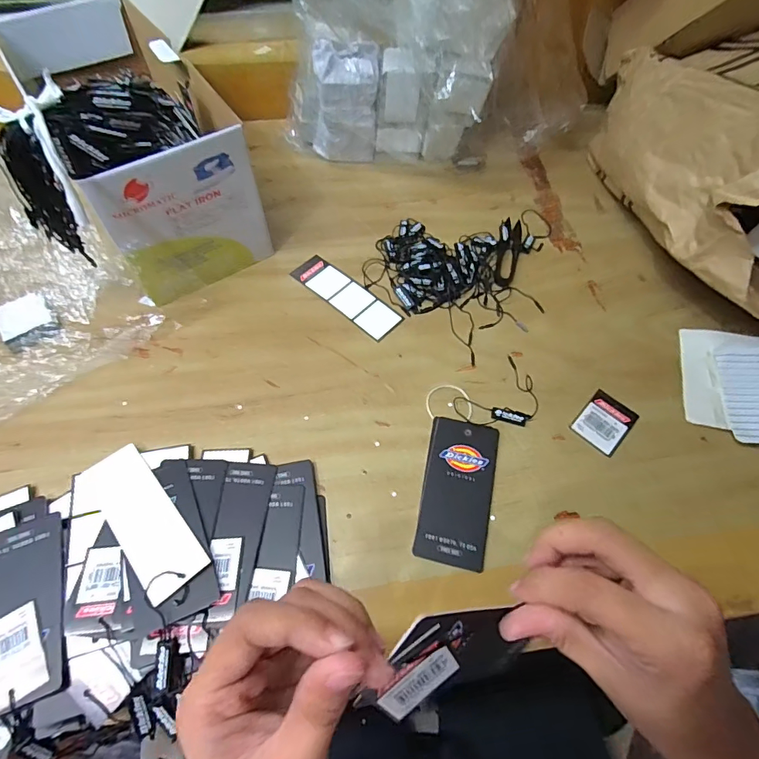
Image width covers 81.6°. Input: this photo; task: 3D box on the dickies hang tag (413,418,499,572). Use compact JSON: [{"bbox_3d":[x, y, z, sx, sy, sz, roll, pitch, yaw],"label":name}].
[{"bbox_3d":[0.059,0.081,0.330,0.052,0.004,0.110,11,60,5],"label":"dickies hang tag"}]

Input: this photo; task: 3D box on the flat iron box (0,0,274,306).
[{"bbox_3d":[-0.229,-0.223,0.426,0.124,0.129,0.289,-31,65,-18],"label":"flat iron box"}]

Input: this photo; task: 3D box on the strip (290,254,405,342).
[{"bbox_3d":[-0.033,-0.082,0.425,0.118,0.004,0.035,38,65,19],"label":"strip"}]

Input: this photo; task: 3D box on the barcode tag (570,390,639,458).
[{"bbox_3d":[0.185,0.034,0.360,0.037,0.004,0.048,40,66,20],"label":"barcode tag"}]

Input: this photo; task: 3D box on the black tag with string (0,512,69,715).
[{"bbox_3d":[-0.221,0.139,0.271,0.050,0.005,0.109,-21,57,-16],"label":"black tag with string"}]

